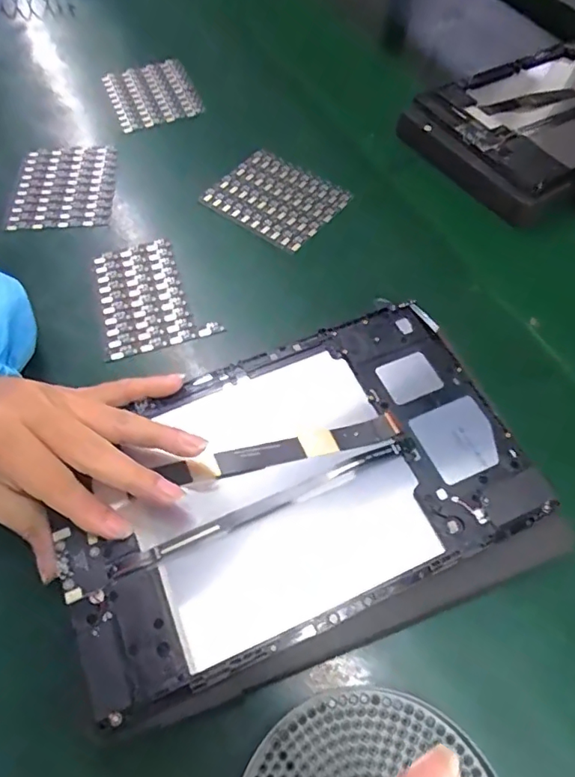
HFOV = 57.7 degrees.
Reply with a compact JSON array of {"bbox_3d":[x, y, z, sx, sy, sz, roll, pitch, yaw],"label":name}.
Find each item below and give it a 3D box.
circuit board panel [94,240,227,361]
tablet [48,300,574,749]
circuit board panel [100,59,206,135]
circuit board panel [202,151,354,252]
[{"bbox_3d":[-0.096,-0.068,0.373,0.073,0.009,0.096,-13,59,-8],"label":"circuit board panel"},{"bbox_3d":[0.002,0.053,0.272,0.232,0.014,0.162,-21,63,-10],"label":"tablet"},{"bbox_3d":[-0.131,-0.285,0.507,0.078,0.010,0.092,-20,60,-12],"label":"circuit board panel"},{"bbox_3d":[-0.011,-0.153,0.422,0.098,0.007,0.076,34,69,18],"label":"circuit board panel"}]

